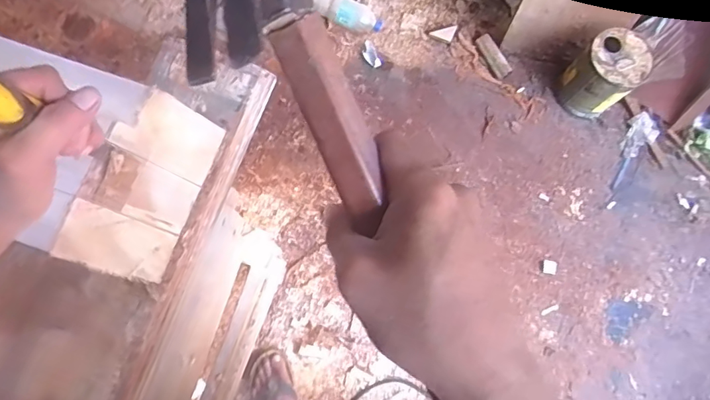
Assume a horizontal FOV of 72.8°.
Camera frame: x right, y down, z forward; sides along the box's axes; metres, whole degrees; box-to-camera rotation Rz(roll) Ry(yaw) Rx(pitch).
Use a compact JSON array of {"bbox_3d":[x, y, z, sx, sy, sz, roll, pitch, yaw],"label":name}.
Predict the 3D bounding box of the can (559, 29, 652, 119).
[{"bbox_3d":[0.685,-0.346,1.336,0.163,0.198,0.179,43,78,9],"label":"can"}]

